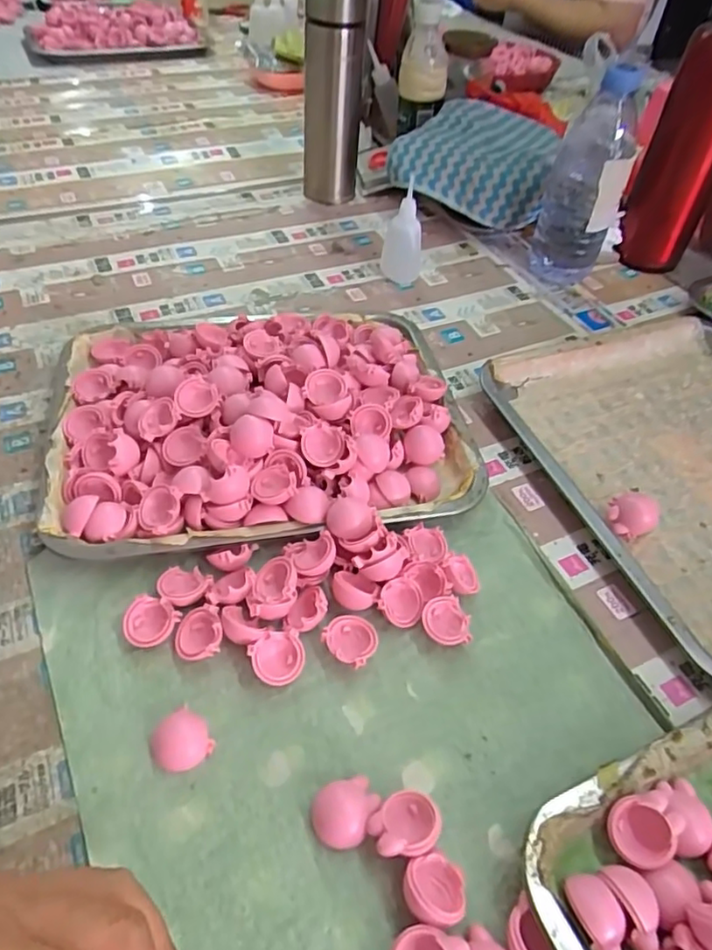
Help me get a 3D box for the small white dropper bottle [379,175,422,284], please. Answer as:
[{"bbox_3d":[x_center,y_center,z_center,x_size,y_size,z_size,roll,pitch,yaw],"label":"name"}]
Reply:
[{"bbox_3d":[0.050,-0.241,0.618,0.040,0.093,0.035,-5,48,-9],"label":"small white dropper bottle"}]

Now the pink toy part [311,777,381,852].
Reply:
[{"bbox_3d":[-0.005,0.164,0.300,0.033,0.012,0.027,-23,53,-23],"label":"pink toy part"}]

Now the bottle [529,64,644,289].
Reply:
[{"bbox_3d":[0.224,-0.282,0.604,0.068,0.189,0.071,14,48,8],"label":"bottle"}]

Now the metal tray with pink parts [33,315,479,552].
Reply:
[{"bbox_3d":[-0.071,-0.047,0.458,0.295,0.052,0.245,-6,49,-10],"label":"metal tray with pink parts"}]

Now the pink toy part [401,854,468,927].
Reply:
[{"bbox_3d":[0.036,0.189,0.278,0.028,0.020,0.028,2,48,-3],"label":"pink toy part"}]

